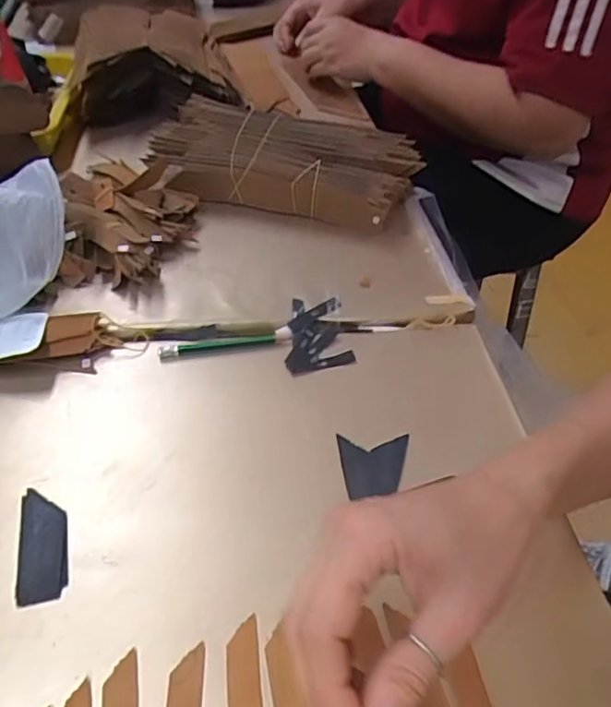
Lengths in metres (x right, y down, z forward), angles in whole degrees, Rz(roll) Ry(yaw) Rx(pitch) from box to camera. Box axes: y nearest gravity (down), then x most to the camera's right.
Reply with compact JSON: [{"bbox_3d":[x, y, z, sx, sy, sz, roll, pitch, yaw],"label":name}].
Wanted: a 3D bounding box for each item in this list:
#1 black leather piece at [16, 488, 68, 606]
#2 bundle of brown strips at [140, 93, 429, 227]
[{"bbox_3d":[-0.149,0.106,0.338,0.025,0.005,0.068,-9,46,-14],"label":"black leather piece"},{"bbox_3d":[-0.018,-0.192,0.616,0.249,0.062,0.128,14,45,9],"label":"bundle of brown strips"}]

